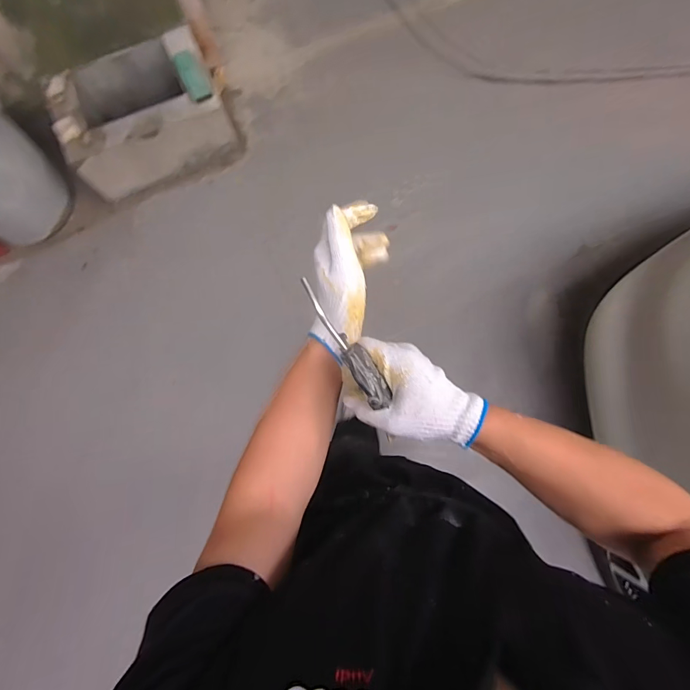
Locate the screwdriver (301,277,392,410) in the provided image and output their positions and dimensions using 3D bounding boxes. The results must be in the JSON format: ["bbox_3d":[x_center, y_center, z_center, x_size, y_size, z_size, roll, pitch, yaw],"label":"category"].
[{"bbox_3d":[0.001,-0.002,0.354,0.026,0.028,0.135,-35,101,-6],"label":"screwdriver"}]

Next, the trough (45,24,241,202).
[{"bbox_3d":[-0.804,-0.924,1.578,0.622,0.313,0.443,-30,79,-5],"label":"trough"}]

